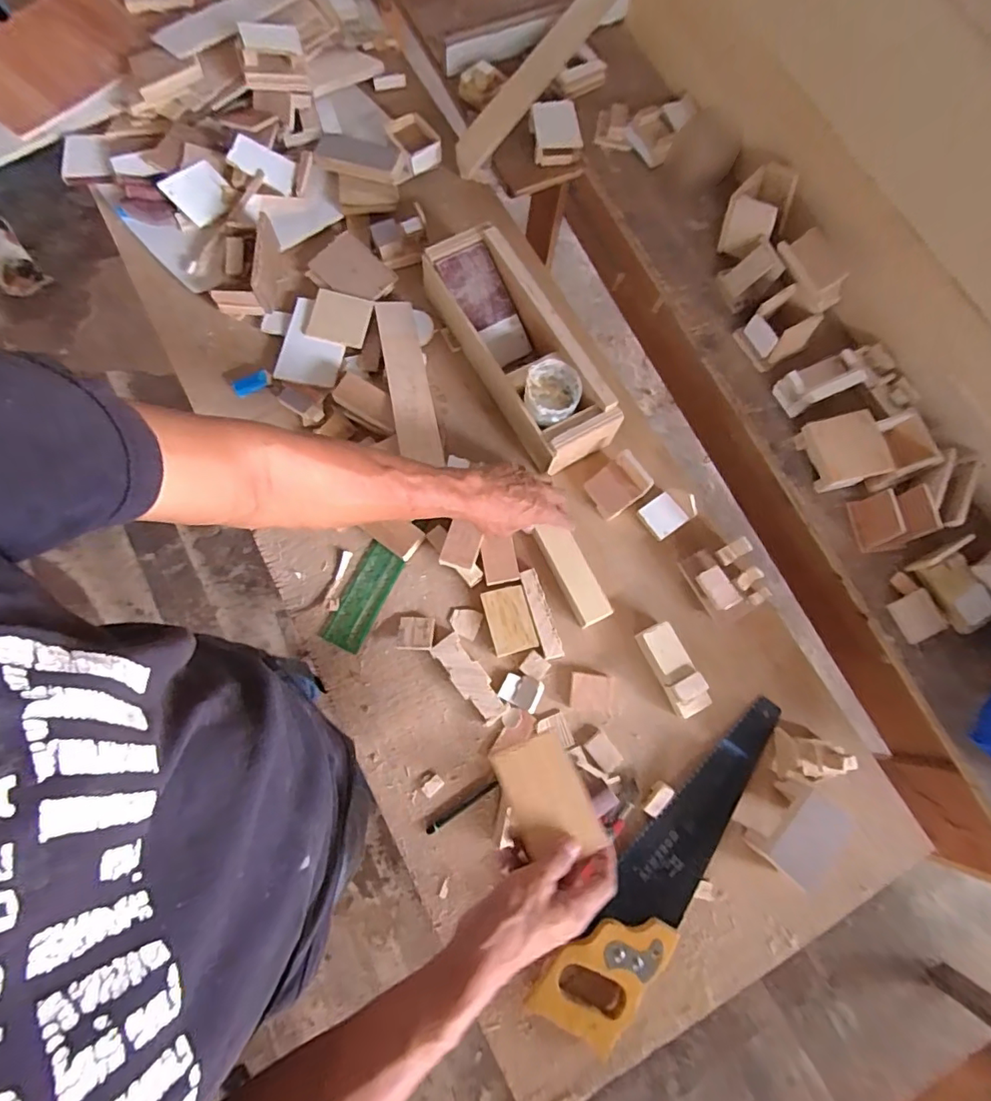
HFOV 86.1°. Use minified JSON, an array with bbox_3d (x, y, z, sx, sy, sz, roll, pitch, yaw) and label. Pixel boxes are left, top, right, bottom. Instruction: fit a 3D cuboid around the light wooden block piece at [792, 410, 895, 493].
[{"bbox_3d":[0.424,-0.121,0.648,0.078,0.061,0.084,-15,77,-5],"label":"light wooden block piece"}]

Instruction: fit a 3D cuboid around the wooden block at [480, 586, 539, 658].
[{"bbox_3d":[0.017,0.083,0.635,0.052,0.012,0.078,-15,76,-6],"label":"wooden block"}]

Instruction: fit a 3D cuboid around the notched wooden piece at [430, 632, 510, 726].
[{"bbox_3d":[-0.029,0.150,0.619,0.035,0.012,0.109,-37,80,-11],"label":"notched wooden piece"}]

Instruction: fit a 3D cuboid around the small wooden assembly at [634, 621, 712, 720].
[{"bbox_3d":[0.209,0.140,0.620,0.043,0.026,0.109,-29,80,-6],"label":"small wooden assembly"}]

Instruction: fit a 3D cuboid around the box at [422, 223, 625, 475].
[{"bbox_3d":[0.029,-0.265,0.677,0.123,0.064,0.321,-29,79,-8],"label":"box"}]

